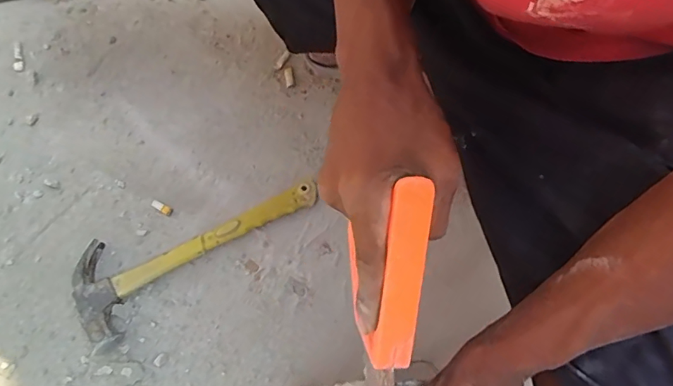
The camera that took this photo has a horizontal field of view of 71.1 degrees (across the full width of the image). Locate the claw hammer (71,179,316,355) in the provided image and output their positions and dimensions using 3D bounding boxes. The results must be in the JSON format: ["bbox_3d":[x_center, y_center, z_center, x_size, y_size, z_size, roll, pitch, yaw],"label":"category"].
[{"bbox_3d":[-0.166,0.046,0.535,0.280,0.029,0.104,-37,76,-13],"label":"claw hammer"}]

